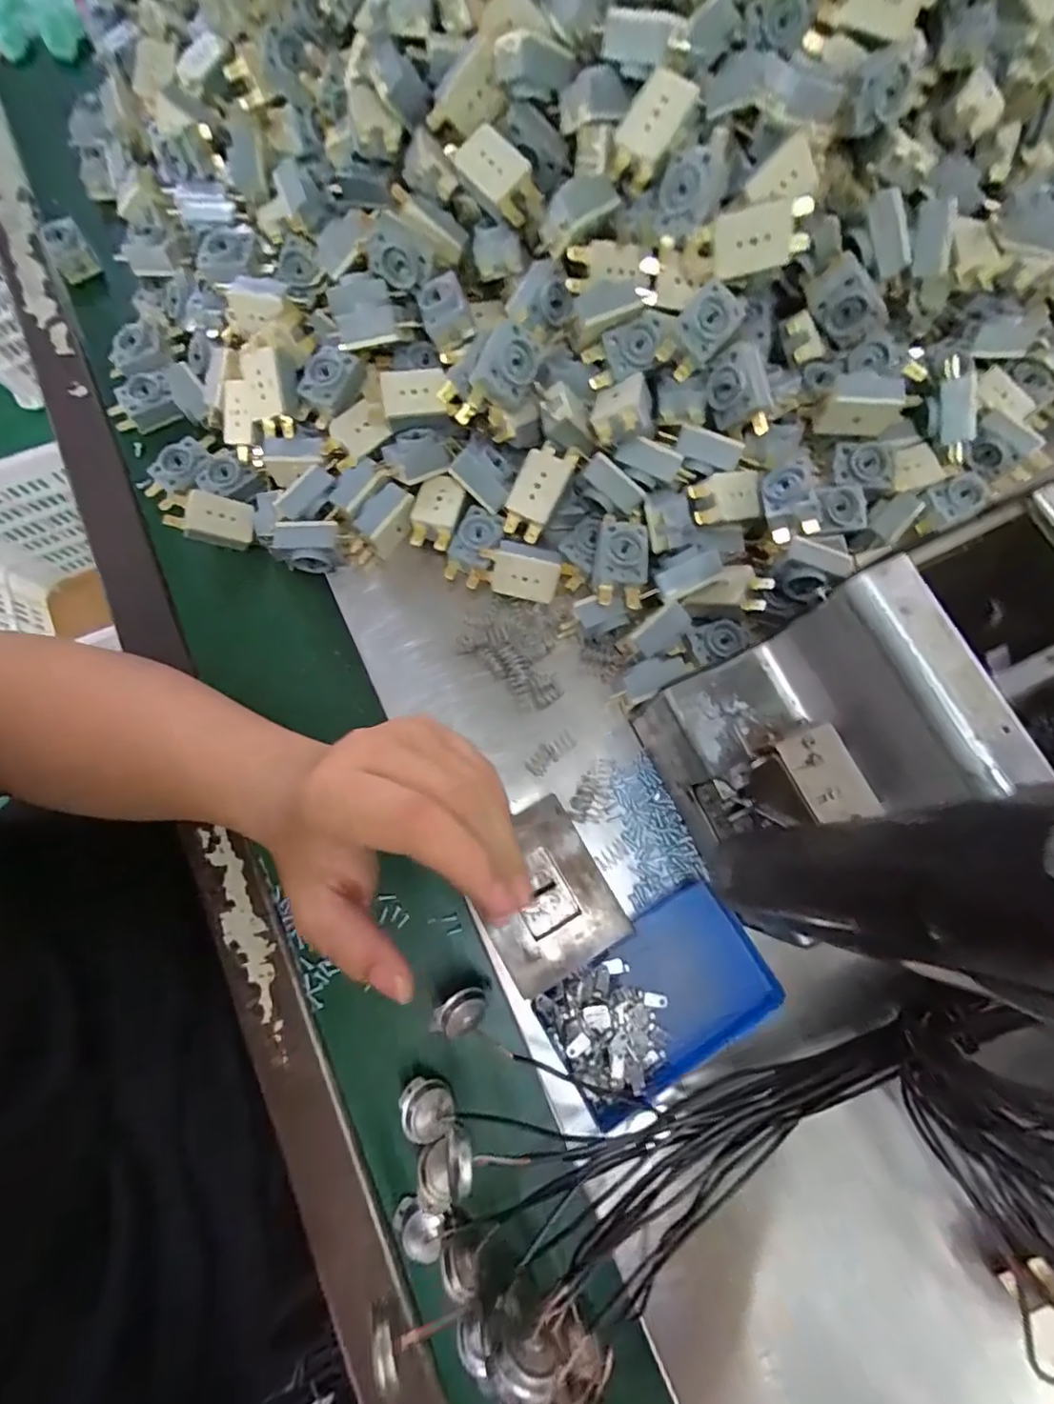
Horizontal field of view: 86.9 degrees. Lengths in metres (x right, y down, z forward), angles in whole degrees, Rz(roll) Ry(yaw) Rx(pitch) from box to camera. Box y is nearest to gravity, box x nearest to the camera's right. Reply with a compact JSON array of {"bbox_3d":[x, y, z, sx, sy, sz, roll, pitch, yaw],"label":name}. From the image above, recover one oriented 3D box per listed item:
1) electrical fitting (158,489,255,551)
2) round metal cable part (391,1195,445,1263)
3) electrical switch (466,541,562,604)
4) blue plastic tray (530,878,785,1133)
[{"bbox_3d":[-0.201,-0.117,0.352,0.054,0.017,0.029,11,106,-17],"label":"electrical fitting"},{"bbox_3d":[-0.056,0.270,0.282,0.026,0.010,0.024,0,77,0],"label":"round metal cable part"},{"bbox_3d":[-0.008,-0.077,0.331,0.052,0.029,0.016,8,38,-5],"label":"electrical switch"},{"bbox_3d":[0.069,0.153,0.286,0.114,0.013,0.070,-30,78,-7],"label":"blue plastic tray"}]

